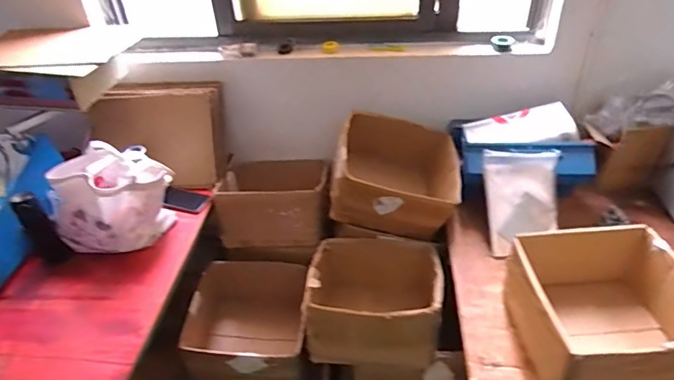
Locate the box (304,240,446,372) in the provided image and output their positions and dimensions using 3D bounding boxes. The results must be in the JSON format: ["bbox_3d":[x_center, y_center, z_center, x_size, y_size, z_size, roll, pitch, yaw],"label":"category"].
[{"bbox_3d":[0.109,0.287,1.259,0.358,0.205,0.386,2,38,7],"label":"box"}]

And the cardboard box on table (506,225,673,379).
[{"bbox_3d":[0.564,0.252,0.981,0.351,0.169,0.330,-4,38,-1],"label":"cardboard box on table"}]

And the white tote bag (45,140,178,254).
[{"bbox_3d":[-0.605,0.017,1.270,0.300,0.246,0.200,-24,42,-25],"label":"white tote bag"}]

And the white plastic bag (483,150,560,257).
[{"bbox_3d":[0.496,0.033,1.262,0.193,0.033,0.279,0,82,9],"label":"white plastic bag"}]

